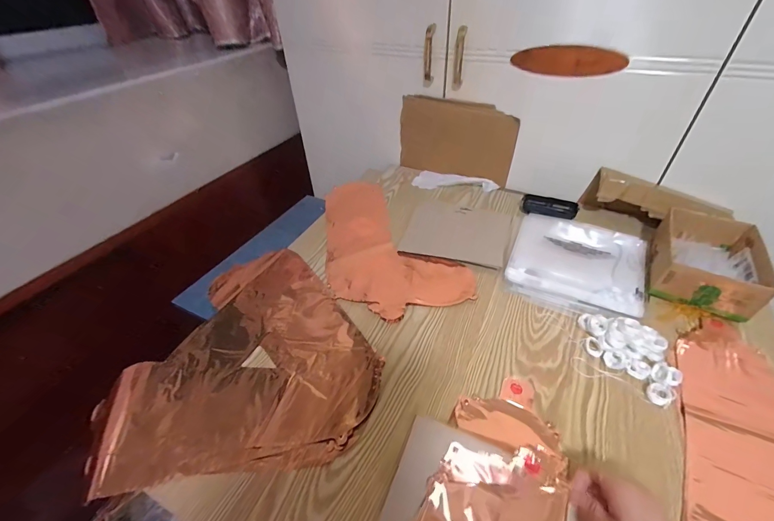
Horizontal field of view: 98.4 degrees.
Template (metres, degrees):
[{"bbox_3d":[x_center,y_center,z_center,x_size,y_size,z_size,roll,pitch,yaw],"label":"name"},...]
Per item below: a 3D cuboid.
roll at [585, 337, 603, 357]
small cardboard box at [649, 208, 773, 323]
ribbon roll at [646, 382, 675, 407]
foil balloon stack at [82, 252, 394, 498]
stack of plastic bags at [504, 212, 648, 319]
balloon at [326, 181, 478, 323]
[{"bbox_3d":[0.290,0.122,0.469,0.018,0.011,0.026,1,42,4],"label":"roll"},{"bbox_3d":[0.523,0.003,0.544,0.113,0.068,0.192,20,47,24],"label":"small cardboard box"},{"bbox_3d":[0.340,0.166,0.416,0.030,0.010,0.025,-26,46,-23],"label":"ribbon roll"},{"bbox_3d":[-0.220,0.138,0.473,0.335,0.013,0.372,-25,46,-25],"label":"foil balloon stack"},{"bbox_3d":[0.338,0.001,0.597,0.210,0.016,0.243,18,46,22],"label":"stack of plastic bags"},{"bbox_3d":[-0.023,-0.051,0.688,0.226,0.012,0.435,-14,42,-14],"label":"balloon"}]

